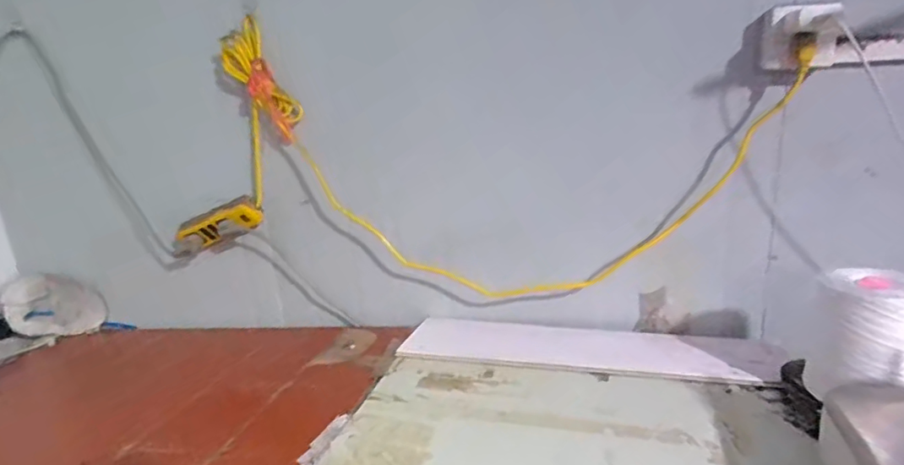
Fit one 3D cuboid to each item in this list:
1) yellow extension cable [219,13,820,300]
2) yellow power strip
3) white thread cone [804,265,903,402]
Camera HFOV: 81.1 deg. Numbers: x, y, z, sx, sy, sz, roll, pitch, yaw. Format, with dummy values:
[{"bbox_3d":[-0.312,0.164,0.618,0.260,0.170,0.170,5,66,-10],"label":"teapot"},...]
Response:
[{"bbox_3d":[0.029,-0.122,0.928,0.938,0.522,0.139,12,18,5],"label":"yellow extension cable"},{"bbox_3d":[-0.474,-0.017,1.068,0.180,0.067,0.033,-17,14,12],"label":"yellow power strip"},{"bbox_3d":[0.535,0.127,0.680,0.117,0.144,0.097,9,20,37],"label":"white thread cone"}]

